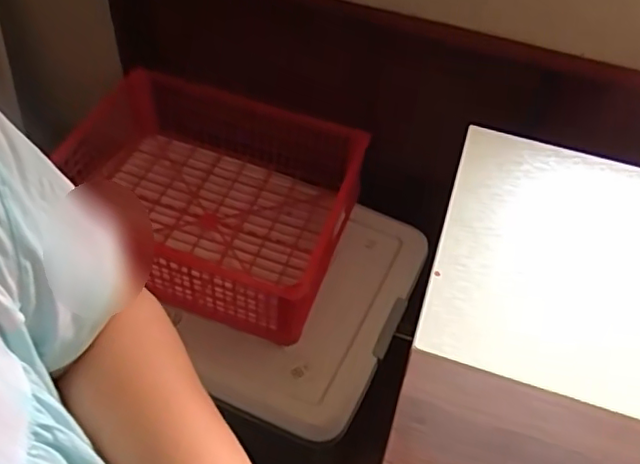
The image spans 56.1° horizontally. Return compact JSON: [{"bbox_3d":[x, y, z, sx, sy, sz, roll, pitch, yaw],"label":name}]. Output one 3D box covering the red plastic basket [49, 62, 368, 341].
[{"bbox_3d":[-0.181,-0.060,0.964,0.426,0.185,0.321,17,50,10],"label":"red plastic basket"}]

